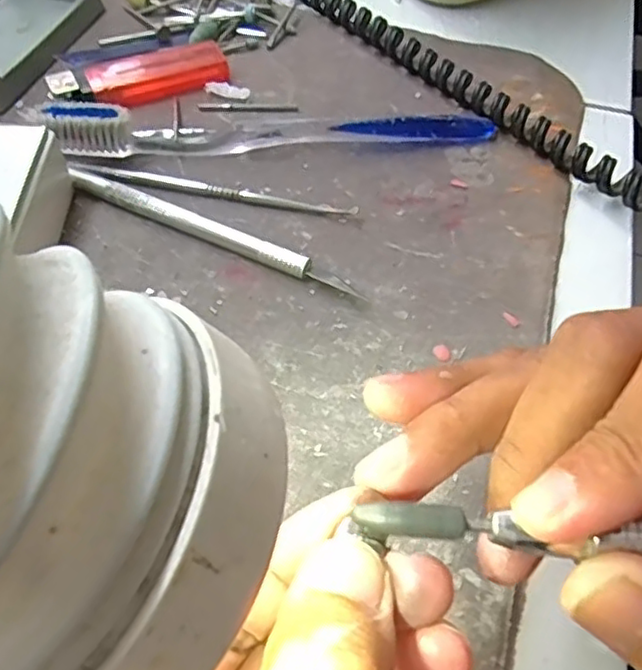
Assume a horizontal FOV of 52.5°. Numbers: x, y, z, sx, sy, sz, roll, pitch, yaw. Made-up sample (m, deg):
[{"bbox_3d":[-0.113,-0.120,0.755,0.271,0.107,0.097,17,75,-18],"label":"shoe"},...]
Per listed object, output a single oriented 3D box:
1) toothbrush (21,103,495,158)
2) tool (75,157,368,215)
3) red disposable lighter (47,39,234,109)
[{"bbox_3d":[-0.019,-0.088,0.271,0.186,0.022,0.015,-4,55,-6],"label":"toothbrush"},{"bbox_3d":[-0.043,-0.060,0.261,0.116,0.005,0.008,11,55,5],"label":"tool"},{"bbox_3d":[-0.081,-0.116,0.295,0.077,0.012,0.021,-17,57,-14],"label":"red disposable lighter"}]

